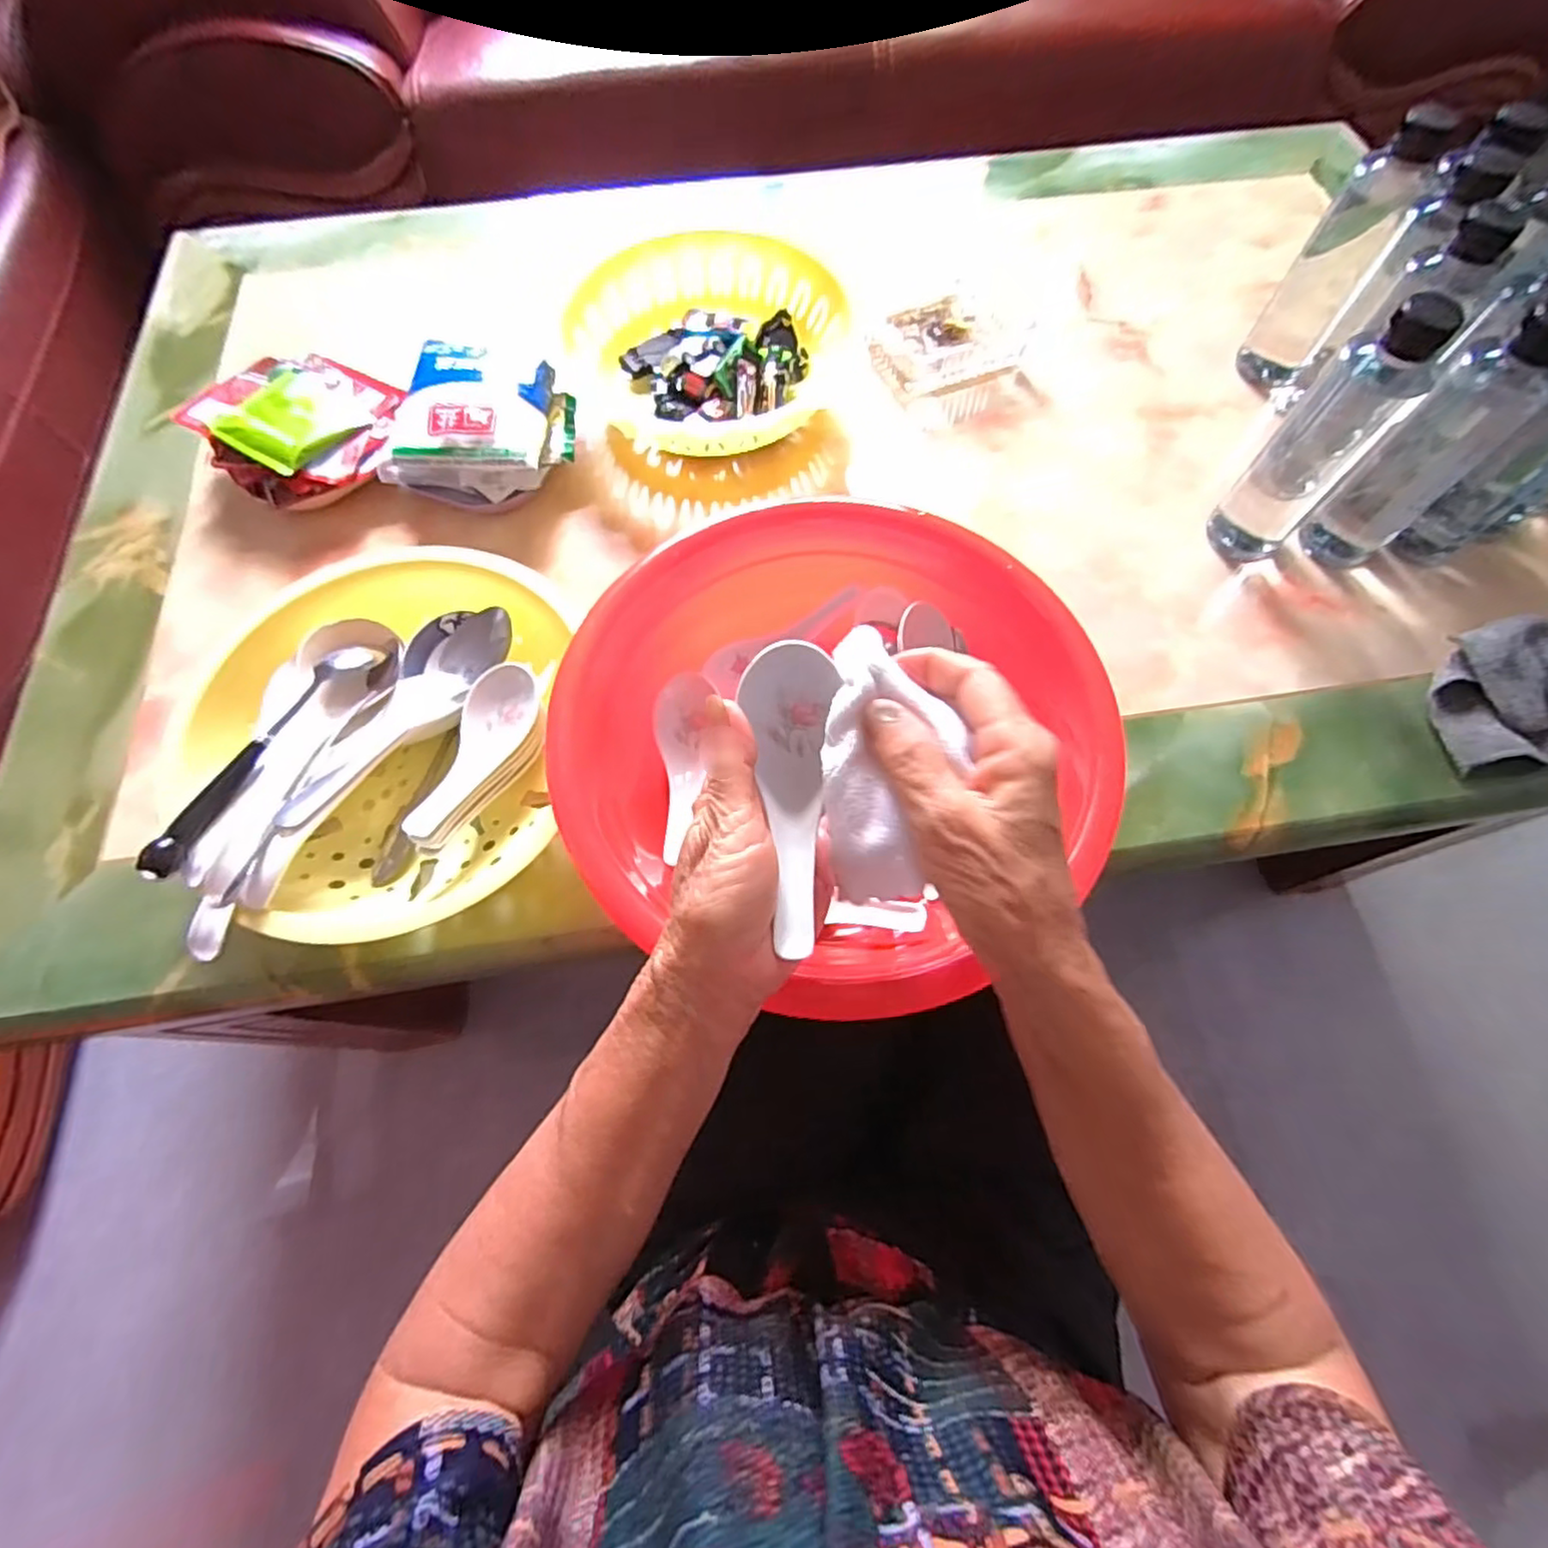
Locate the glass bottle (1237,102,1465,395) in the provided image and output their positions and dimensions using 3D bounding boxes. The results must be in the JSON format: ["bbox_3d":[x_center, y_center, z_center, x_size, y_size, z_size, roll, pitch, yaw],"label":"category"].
[{"bbox_3d":[0.426,-0.386,0.525,0.051,0.171,0.045,30,71,12],"label":"glass bottle"}]

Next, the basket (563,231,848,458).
[{"bbox_3d":[-0.064,-0.361,0.581,0.217,0.057,0.210,0,67,0],"label":"basket"}]

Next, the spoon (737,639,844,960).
[{"bbox_3d":[0.009,0.010,0.287,0.038,0.027,0.123,-2,84,-1],"label":"spoon"}]

